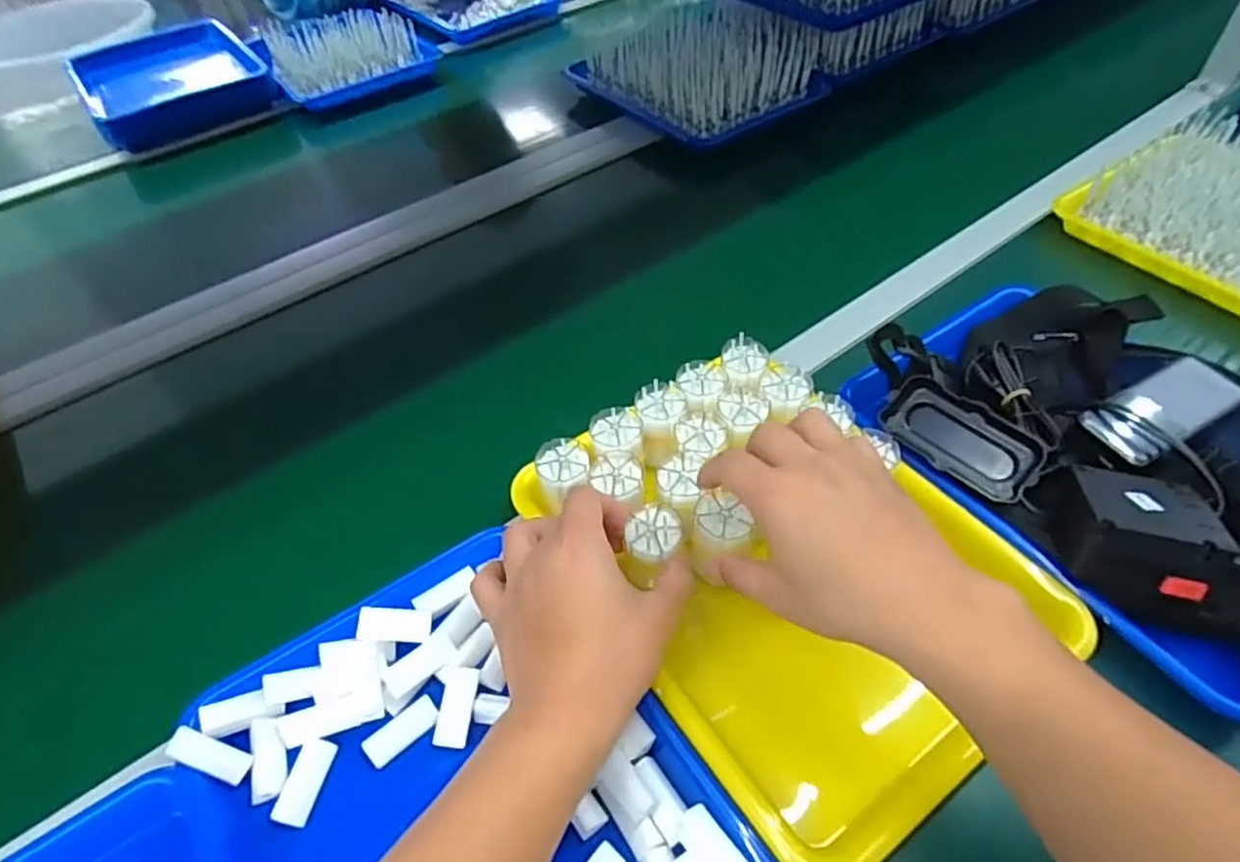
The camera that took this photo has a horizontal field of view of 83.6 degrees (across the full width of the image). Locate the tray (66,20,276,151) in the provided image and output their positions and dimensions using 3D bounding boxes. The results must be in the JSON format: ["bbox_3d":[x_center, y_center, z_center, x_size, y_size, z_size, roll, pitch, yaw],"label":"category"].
[{"bbox_3d":[-0.705,-0.552,1.093,0.245,0.053,0.343,-31,54,-21],"label":"tray"}]

